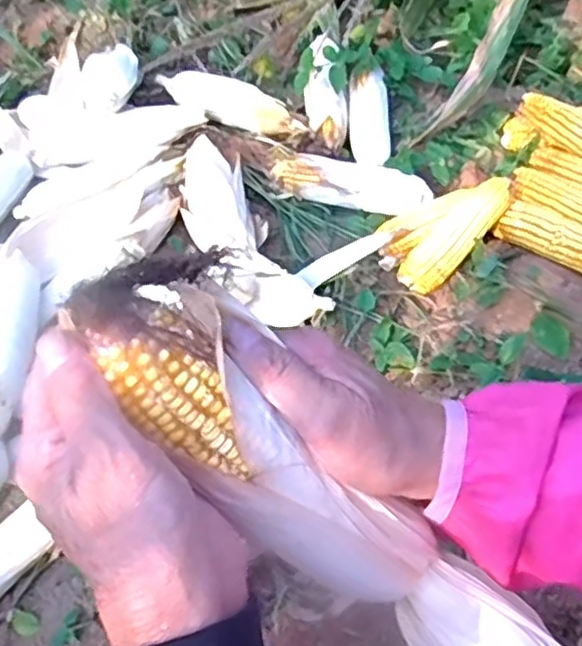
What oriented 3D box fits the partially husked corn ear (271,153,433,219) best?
[{"bbox_3d":[0.078,-0.180,0.894,0.199,0.044,0.060,17,60,11],"label":"partially husked corn ear"}]

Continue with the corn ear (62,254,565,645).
[{"bbox_3d":[0.033,0.118,0.291,0.336,0.086,0.098,45,67,-1],"label":"corn ear"}]

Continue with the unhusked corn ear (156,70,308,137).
[{"bbox_3d":[-0.092,-0.310,0.973,0.241,0.062,0.053,32,64,18],"label":"unhusked corn ear"}]

